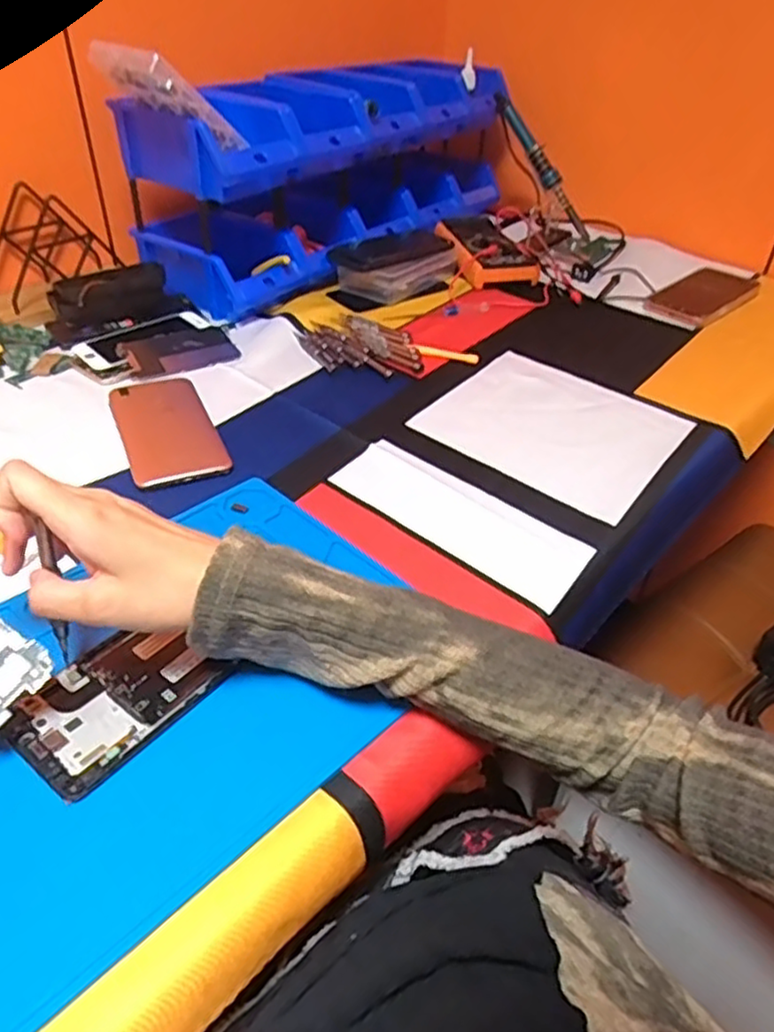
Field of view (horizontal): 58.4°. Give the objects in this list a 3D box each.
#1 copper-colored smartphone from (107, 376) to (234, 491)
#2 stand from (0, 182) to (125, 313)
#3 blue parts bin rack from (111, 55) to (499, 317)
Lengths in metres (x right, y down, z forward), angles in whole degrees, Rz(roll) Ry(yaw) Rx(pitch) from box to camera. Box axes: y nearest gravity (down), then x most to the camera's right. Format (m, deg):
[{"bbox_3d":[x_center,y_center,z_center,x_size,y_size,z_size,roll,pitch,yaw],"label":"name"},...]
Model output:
[{"bbox_3d":[-0.186,-0.075,0.583,0.076,0.008,0.155,-17,44,-20],"label":"copper-colored smartphone"},{"bbox_3d":[-0.367,-0.302,0.758,0.080,0.092,0.154,27,47,26],"label":"stand"},{"bbox_3d":[-0.045,-0.445,0.878,0.148,0.199,0.555,28,47,27],"label":"blue parts bin rack"}]

